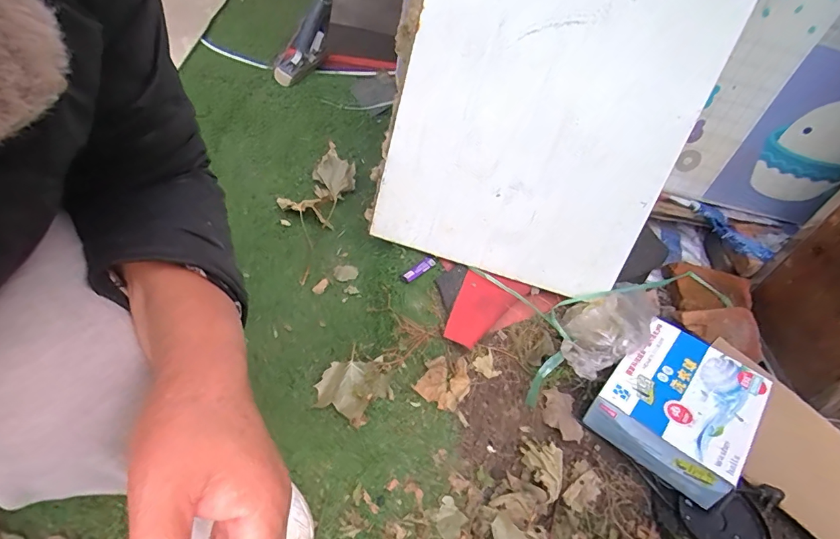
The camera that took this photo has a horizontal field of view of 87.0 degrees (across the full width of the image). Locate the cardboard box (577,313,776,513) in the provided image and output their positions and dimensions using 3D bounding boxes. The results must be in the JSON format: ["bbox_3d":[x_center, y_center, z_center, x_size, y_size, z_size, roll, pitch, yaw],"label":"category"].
[{"bbox_3d":[0.416,0.212,0.719,0.193,0.096,0.232,37,55,23],"label":"cardboard box"}]

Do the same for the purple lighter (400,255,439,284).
[{"bbox_3d":[0.001,-0.003,0.840,0.024,0.009,0.089,39,53,21],"label":"purple lighter"}]

